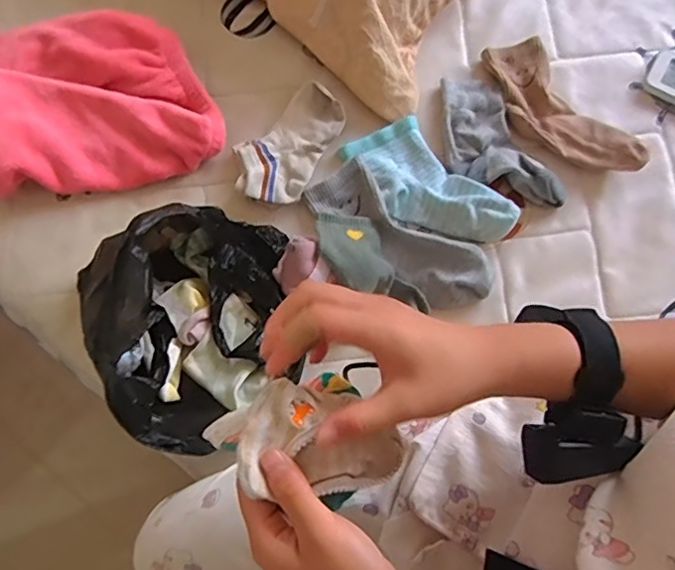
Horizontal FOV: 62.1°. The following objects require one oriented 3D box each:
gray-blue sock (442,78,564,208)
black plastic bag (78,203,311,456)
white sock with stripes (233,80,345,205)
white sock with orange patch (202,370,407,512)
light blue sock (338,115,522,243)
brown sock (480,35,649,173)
[{"bbox_3d":[0.170,-0.154,0.614,0.082,0.026,0.177,-29,79,-7],"label":"gray-blue sock"},{"bbox_3d":[-0.125,0.029,0.516,0.198,0.116,0.206,-25,79,-7],"label":"black plastic bag"},{"bbox_3d":[-0.055,-0.154,0.617,0.082,0.031,0.138,30,78,6],"label":"white sock with stripes"},{"bbox_3d":[-0.009,0.091,0.334,0.129,0.023,0.070,27,75,-30],"label":"white sock with orange patch"},{"bbox_3d":[0.098,-0.107,0.593,0.085,0.037,0.180,-41,81,-9],"label":"light blue sock"},{"bbox_3d":[0.246,-0.195,0.630,0.076,0.032,0.204,-35,80,-8],"label":"brown sock"}]

